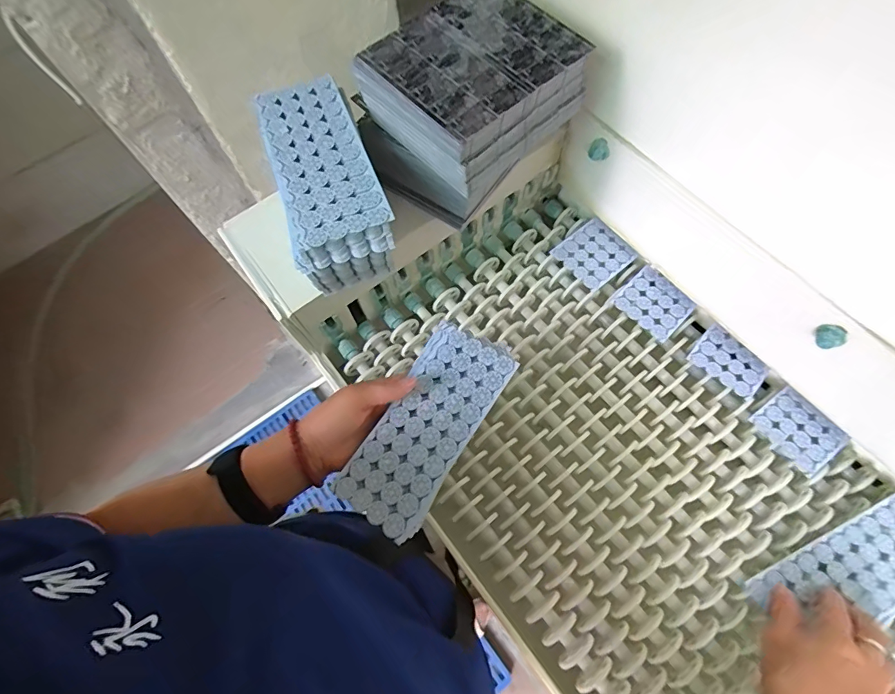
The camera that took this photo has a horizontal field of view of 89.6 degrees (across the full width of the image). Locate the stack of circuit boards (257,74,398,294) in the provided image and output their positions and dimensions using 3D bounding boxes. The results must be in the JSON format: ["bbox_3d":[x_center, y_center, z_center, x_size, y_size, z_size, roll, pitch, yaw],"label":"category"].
[{"bbox_3d":[-0.120,-0.160,0.467,0.097,0.100,0.206,-17,68,-4],"label":"stack of circuit boards"}]

